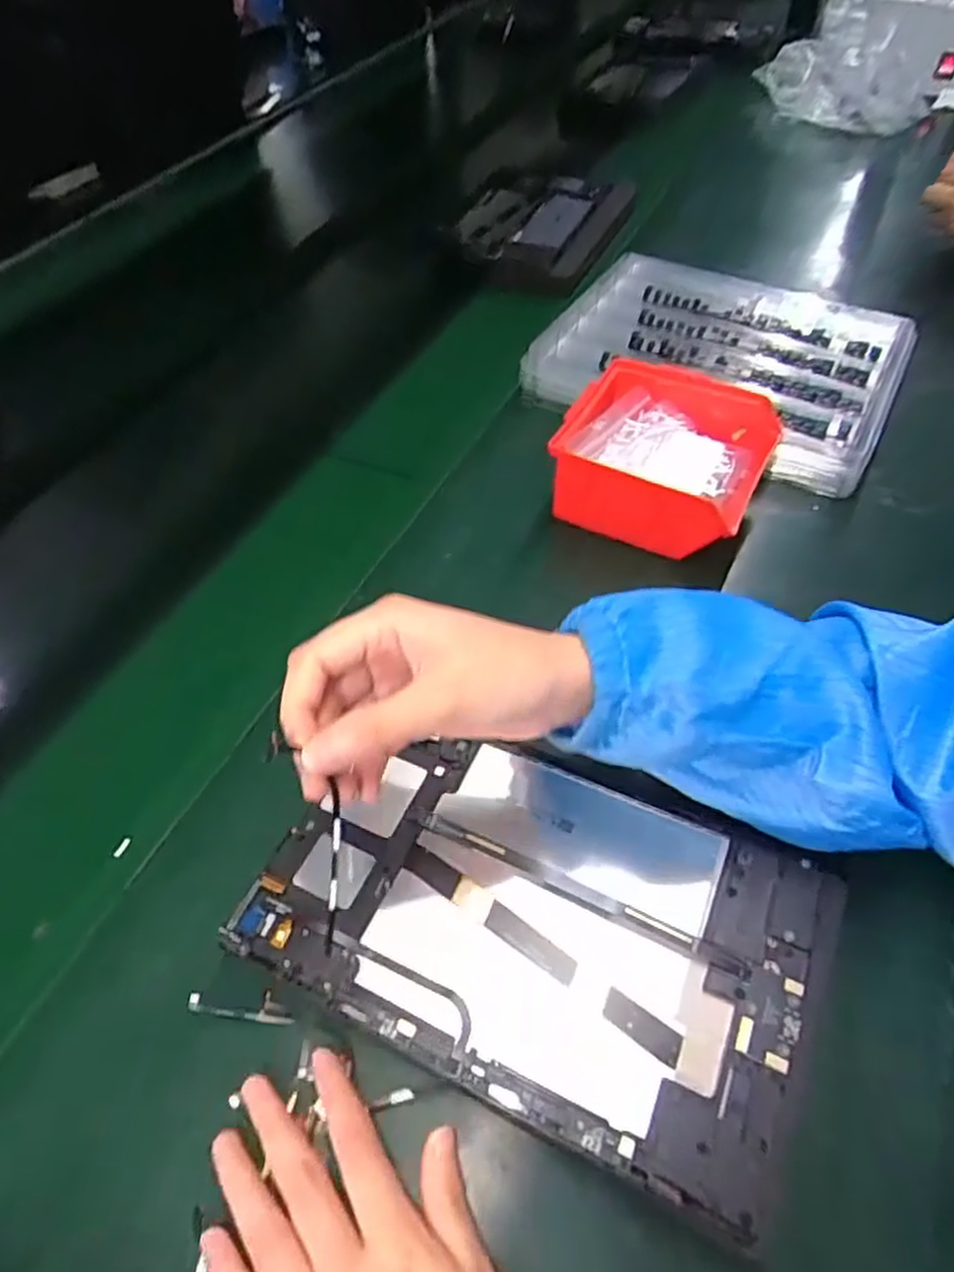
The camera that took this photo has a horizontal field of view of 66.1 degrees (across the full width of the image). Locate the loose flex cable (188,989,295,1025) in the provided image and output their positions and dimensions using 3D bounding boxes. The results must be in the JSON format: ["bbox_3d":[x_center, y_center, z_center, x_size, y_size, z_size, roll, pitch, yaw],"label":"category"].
[{"bbox_3d":[-0.109,0.171,0.341,0.047,0.010,0.013,16,50,-16],"label":"loose flex cable"}]

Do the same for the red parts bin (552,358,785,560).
[{"bbox_3d":[0.135,-0.125,0.545,0.139,0.073,0.142,21,55,18],"label":"red parts bin"}]

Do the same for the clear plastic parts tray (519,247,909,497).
[{"bbox_3d":[0.212,-0.239,0.642,0.282,0.048,0.242,23,56,19],"label":"clear plastic parts tray"}]

